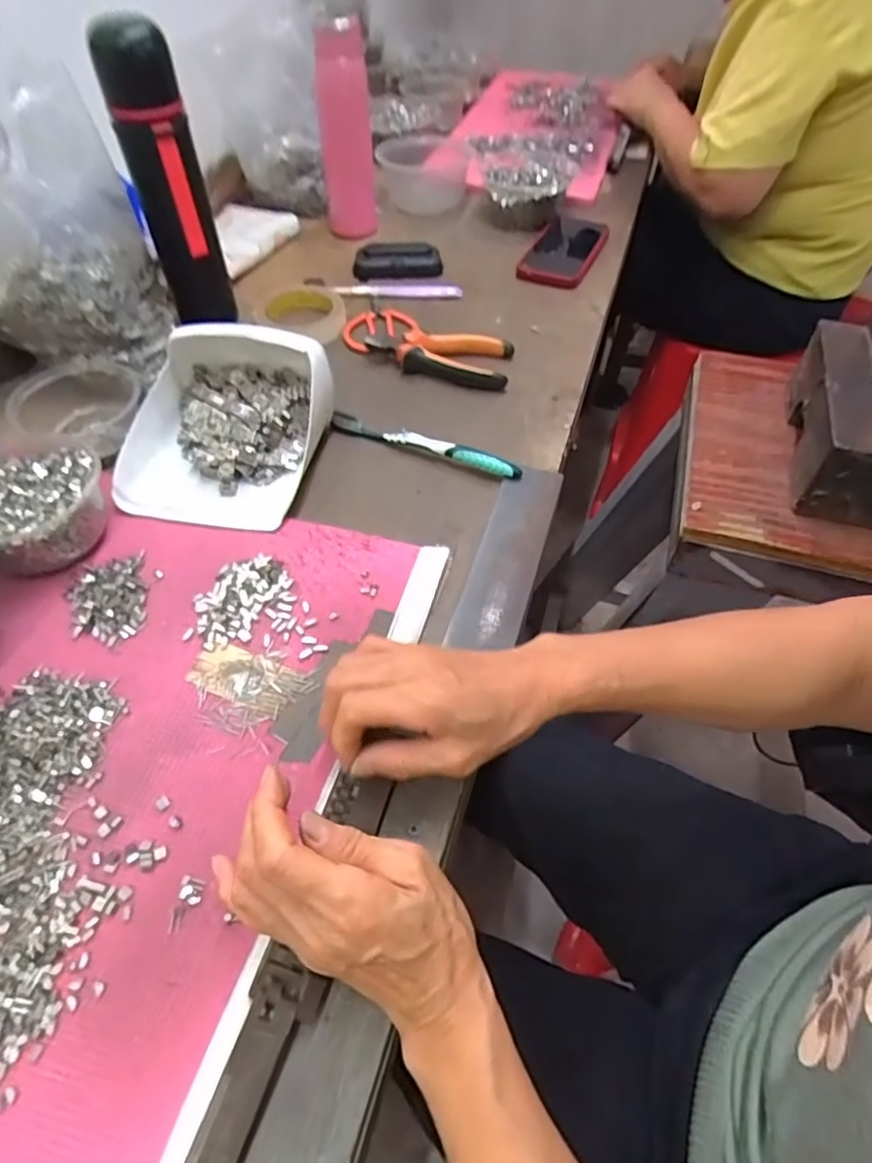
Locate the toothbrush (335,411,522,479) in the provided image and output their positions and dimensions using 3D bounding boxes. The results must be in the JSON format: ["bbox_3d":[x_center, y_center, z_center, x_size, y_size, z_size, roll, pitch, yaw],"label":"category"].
[{"bbox_3d":[-0.012,-0.125,0.563,0.185,0.017,0.013,20,55,14],"label":"toothbrush"}]

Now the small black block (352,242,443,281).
[{"bbox_3d":[-0.048,-0.398,0.782,0.107,0.039,0.026,-3,52,-2],"label":"small black block"}]

